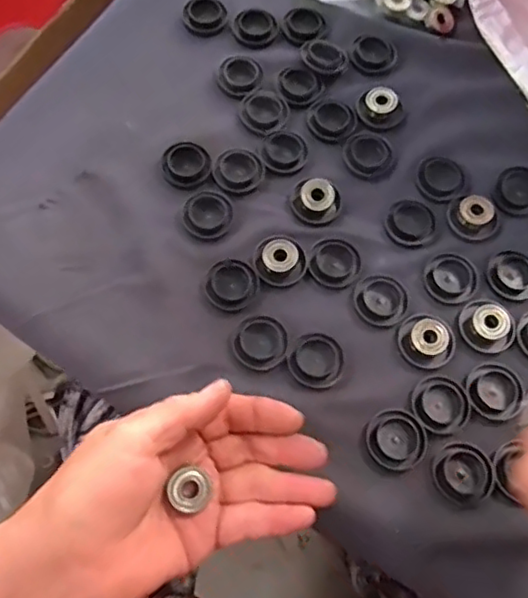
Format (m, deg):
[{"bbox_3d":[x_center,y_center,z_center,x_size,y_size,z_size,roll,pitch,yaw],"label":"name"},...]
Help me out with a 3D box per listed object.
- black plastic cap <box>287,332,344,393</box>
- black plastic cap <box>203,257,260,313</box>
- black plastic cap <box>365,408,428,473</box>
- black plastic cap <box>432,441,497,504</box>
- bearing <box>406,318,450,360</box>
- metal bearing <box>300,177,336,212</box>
[{"bbox_3d":[0.031,0.036,0.369,0.031,0.009,0.032,1,68,-3],"label":"black plastic cap"},{"bbox_3d":[-0.020,-0.009,0.385,0.032,0.004,0.032,1,68,-3],"label":"black plastic cap"},{"bbox_3d":[0.075,0.079,0.355,0.032,0.004,0.034,1,68,-3],"label":"black plastic cap"},{"bbox_3d":[0.111,0.097,0.351,0.031,0.004,0.032,1,68,-3],"label":"black plastic cap"},{"bbox_3d":[0.099,0.024,0.376,0.023,0.012,0.022,1,68,-3],"label":"bearing"},{"bbox_3d":[0.035,-0.067,0.407,0.022,0.011,0.022,1,68,-3],"label":"metal bearing"}]

